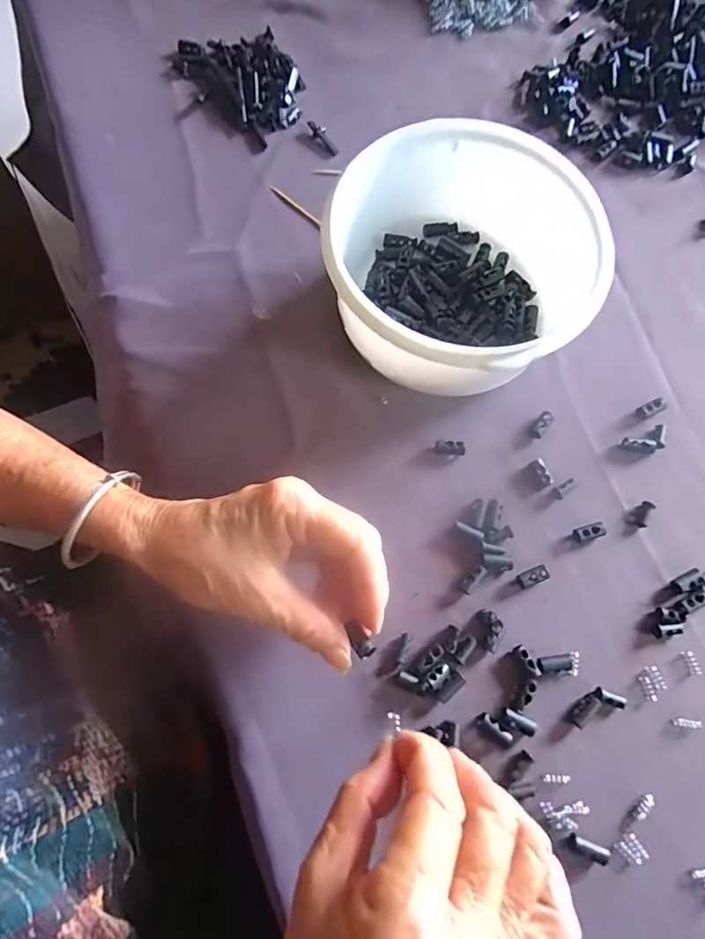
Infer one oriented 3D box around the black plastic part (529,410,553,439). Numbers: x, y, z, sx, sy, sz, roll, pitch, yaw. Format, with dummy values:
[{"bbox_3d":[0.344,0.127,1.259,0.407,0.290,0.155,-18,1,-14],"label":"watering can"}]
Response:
[{"bbox_3d":[0.124,-0.029,0.330,0.009,0.004,0.020,37,77,9],"label":"black plastic part"}]

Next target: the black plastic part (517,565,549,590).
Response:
[{"bbox_3d":[0.109,0.065,0.303,0.020,0.006,0.010,-19,75,-7],"label":"black plastic part"}]

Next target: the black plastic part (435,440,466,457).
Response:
[{"bbox_3d":[0.063,-0.014,0.326,0.019,0.007,0.009,7,74,1],"label":"black plastic part"}]

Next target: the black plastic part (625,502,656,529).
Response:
[{"bbox_3d":[0.181,0.028,0.318,0.013,0.004,0.018,33,76,8],"label":"black plastic part"}]

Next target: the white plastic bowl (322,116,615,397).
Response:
[{"bbox_3d":[0.065,-0.122,0.318,0.151,0.072,0.160,-15,75,-5],"label":"white plastic bowl"}]

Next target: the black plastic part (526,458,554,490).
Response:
[{"bbox_3d":[0.119,0.003,0.321,0.009,0.008,0.018,-24,76,-8],"label":"black plastic part"}]

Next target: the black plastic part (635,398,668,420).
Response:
[{"bbox_3d":[0.199,-0.040,0.335,0.020,0.005,0.009,-26,76,5],"label":"black plastic part"}]

